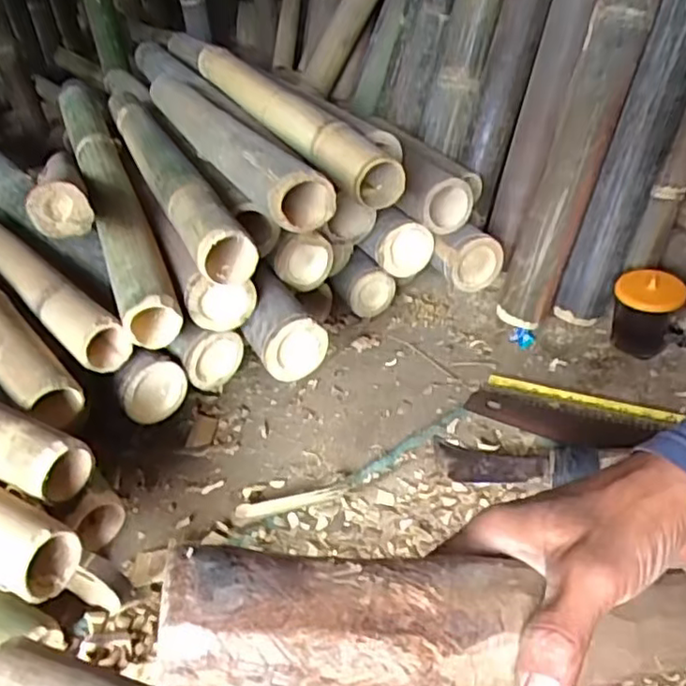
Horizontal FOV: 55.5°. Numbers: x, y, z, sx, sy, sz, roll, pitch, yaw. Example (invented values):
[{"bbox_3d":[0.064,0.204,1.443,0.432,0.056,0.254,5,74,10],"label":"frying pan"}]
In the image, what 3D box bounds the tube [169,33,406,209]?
[{"bbox_3d":[-0.097,-0.331,0.914,0.055,0.066,0.656,-19,38,-19],"label":"tube"}]

